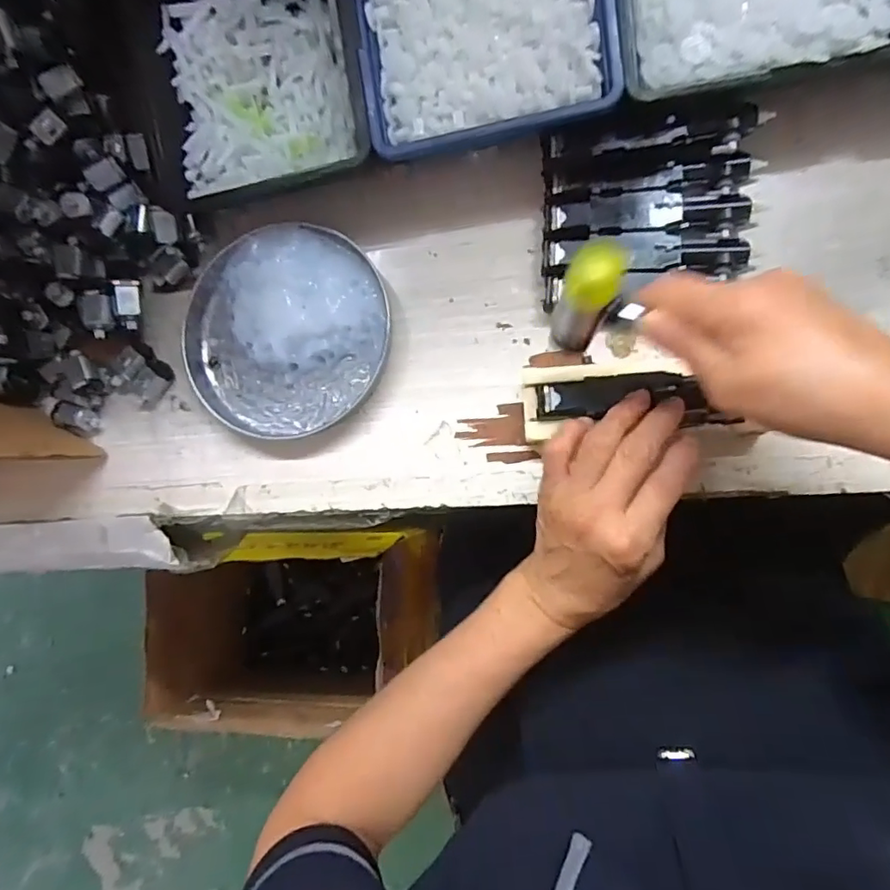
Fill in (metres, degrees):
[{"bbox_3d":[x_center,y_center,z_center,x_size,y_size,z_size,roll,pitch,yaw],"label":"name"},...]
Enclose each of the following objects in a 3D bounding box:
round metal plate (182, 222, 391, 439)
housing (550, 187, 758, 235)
[{"bbox_3d":[-0.112,-0.079,0.373,0.138,0.021,0.140,-1,87,8],"label":"round metal plate"},{"bbox_3d":[0.128,-0.144,0.340,0.127,0.018,0.026,0,87,9],"label":"housing"}]

